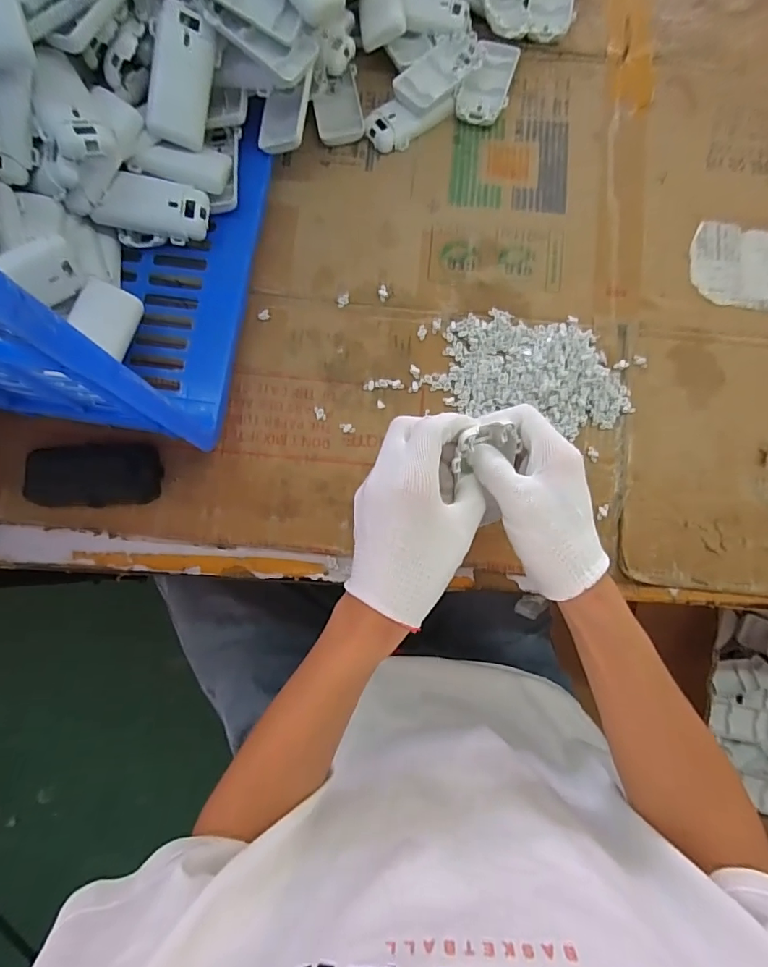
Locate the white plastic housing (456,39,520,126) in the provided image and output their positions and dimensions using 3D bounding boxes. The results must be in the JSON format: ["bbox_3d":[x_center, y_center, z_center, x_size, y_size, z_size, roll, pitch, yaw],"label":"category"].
[{"bbox_3d":[0.104,-0.404,0.489,0.049,0.012,0.087,14,83,3],"label":"white plastic housing"}]

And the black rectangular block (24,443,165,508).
[{"bbox_3d":[-0.258,-0.006,0.431,0.111,0.029,0.051,-5,82,1],"label":"black rectangular block"}]

